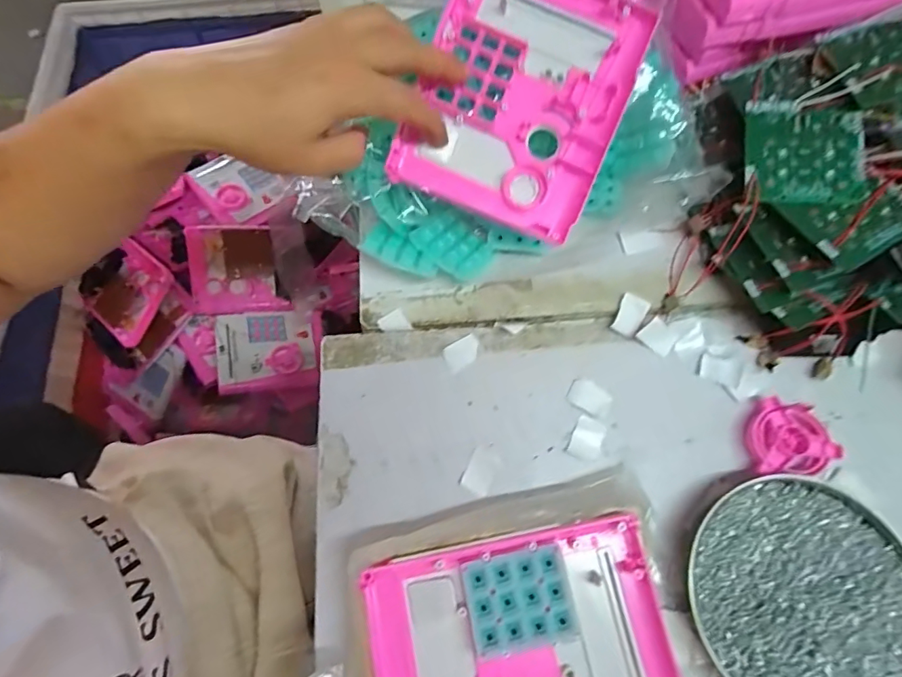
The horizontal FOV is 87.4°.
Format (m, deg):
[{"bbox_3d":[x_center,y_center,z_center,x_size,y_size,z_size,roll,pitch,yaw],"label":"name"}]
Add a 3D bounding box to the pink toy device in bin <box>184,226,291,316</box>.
[{"bbox_3d":[-0.338,-0.108,0.746,0.138,0.018,0.135,-6,104,-12],"label":"pink toy device in bin"}]

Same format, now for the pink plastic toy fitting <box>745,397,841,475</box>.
[{"bbox_3d":[0.230,0.066,0.320,0.053,0.019,0.048,0,74,2],"label":"pink plastic toy fitting"}]

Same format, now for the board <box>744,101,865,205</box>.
[{"bbox_3d":[0.240,-0.128,0.320,0.071,0.009,0.074,5,73,5],"label":"board"}]

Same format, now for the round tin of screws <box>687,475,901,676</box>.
[{"bbox_3d":[0.215,0.157,0.290,0.128,0.023,0.131,-1,74,2],"label":"round tin of screws"}]

